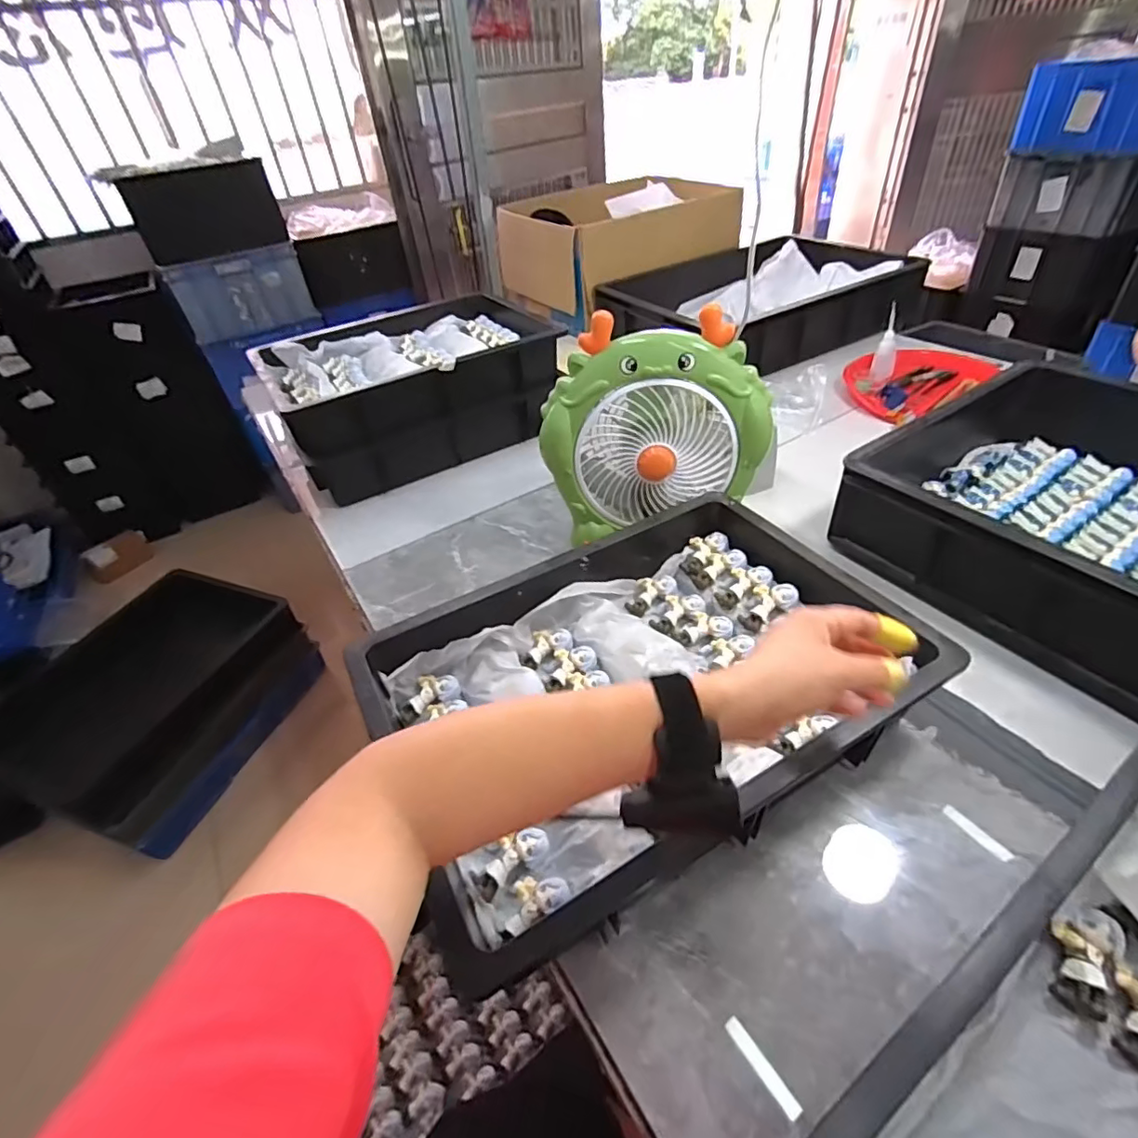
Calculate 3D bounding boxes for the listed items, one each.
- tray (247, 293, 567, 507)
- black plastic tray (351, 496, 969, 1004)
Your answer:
[{"bbox_3d":[-0.271,-0.317,0.993,0.448,0.172,0.374,-22,43,-17],"label":"tray"},{"bbox_3d":[0.067,0.107,0.524,0.457,0.096,0.331,-27,44,-22],"label":"black plastic tray"}]

